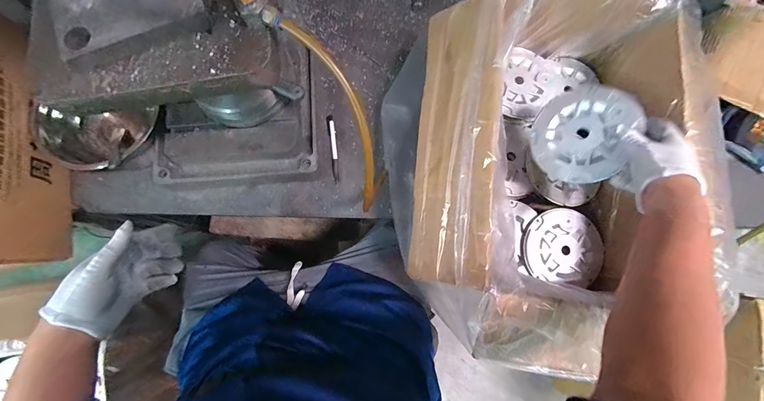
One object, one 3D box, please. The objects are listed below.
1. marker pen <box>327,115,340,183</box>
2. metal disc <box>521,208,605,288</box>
[{"bbox_3d":[-0.096,-0.106,0.672,0.014,0.008,0.142,-8,79,-1],"label":"marker pen"},{"bbox_3d":[0.304,0.077,0.565,0.130,0.019,0.120,8,79,2],"label":"metal disc"}]

